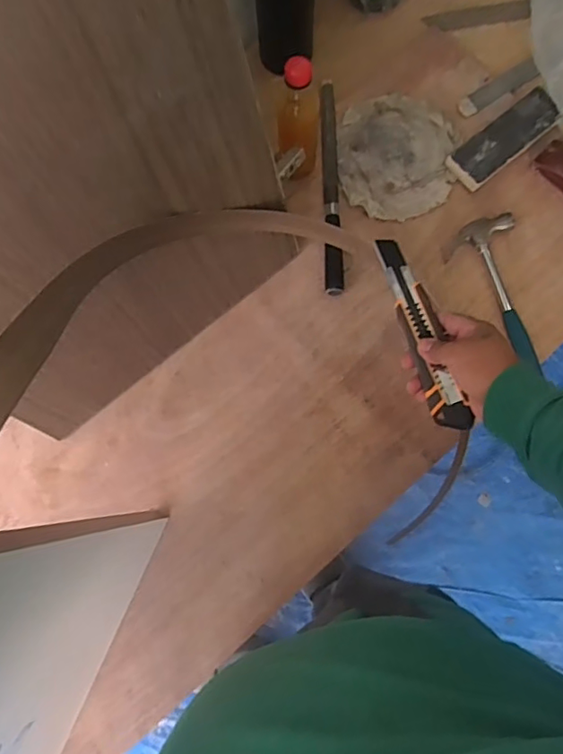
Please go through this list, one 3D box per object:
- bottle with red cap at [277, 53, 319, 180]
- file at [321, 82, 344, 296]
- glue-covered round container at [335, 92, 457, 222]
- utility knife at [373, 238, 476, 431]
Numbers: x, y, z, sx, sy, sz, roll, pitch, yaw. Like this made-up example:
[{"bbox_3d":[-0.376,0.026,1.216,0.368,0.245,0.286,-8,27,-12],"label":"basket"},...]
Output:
[{"bbox_3d":[0.022,-0.312,0.688,0.052,0.177,0.048,11,79,3],"label":"bottle with red cap"},{"bbox_3d":[0.070,-0.271,0.761,0.024,0.016,0.330,-1,79,1],"label":"file"},{"bbox_3d":[0.160,-0.313,0.771,0.157,0.015,0.191,-2,79,1],"label":"glue-covered round container"},{"bbox_3d":[0.150,-0.052,0.595,0.034,0.020,0.229,-14,72,-4],"label":"utility knife"}]

